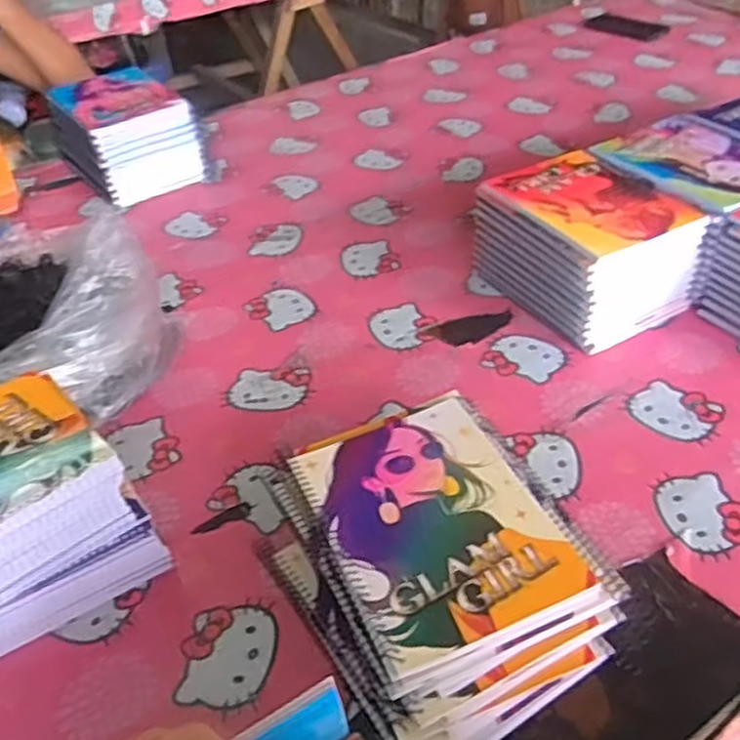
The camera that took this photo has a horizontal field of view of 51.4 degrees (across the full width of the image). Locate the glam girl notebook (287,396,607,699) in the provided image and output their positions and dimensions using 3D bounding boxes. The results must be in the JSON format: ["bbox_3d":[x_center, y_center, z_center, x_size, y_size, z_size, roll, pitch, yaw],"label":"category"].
[{"bbox_3d":[0.047,0.107,0.544,0.154,0.017,0.196,-17,42,-15],"label":"glam girl notebook"}]

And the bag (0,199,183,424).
[{"bbox_3d":[-0.354,-0.044,0.766,0.284,0.158,0.232,-19,42,-17],"label":"bag"}]

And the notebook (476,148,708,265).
[{"bbox_3d":[0.239,-0.189,0.844,0.163,0.013,0.193,-22,43,-21],"label":"notebook"}]

